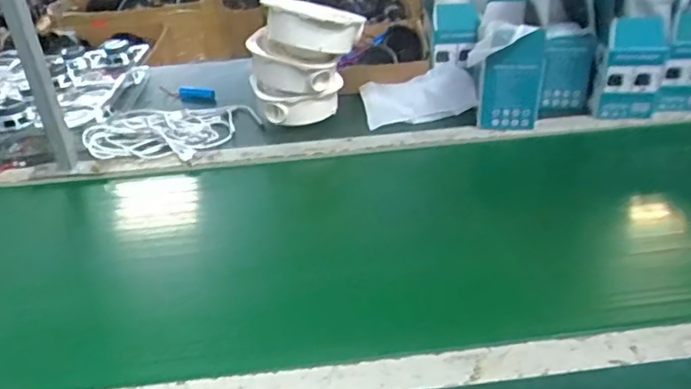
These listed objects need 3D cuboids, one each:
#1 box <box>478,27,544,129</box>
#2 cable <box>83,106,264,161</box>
[{"bbox_3d":[0.237,-0.164,0.835,0.086,0.146,0.053,3,33,16],"label":"box"},{"bbox_3d":[-0.271,-0.109,0.923,0.244,0.025,0.168,-5,32,-3],"label":"cable"}]

